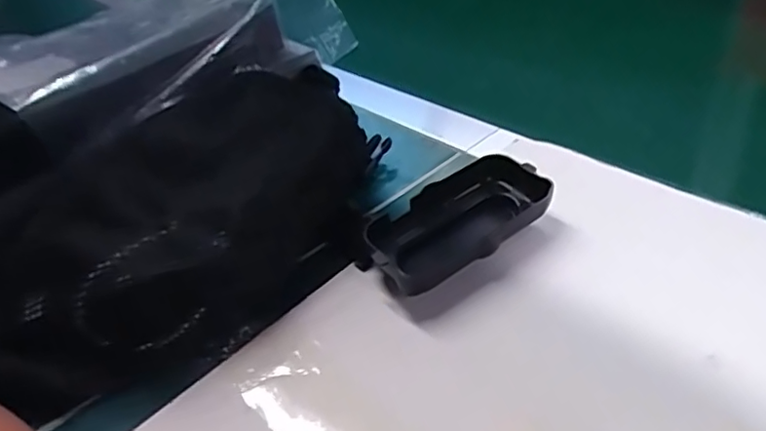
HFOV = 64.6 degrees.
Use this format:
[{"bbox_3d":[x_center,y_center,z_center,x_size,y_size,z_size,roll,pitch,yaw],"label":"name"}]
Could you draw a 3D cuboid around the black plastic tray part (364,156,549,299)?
[{"bbox_3d":[0.045,0.003,0.348,0.109,0.030,0.048,-26,44,-21],"label":"black plastic tray part"}]

